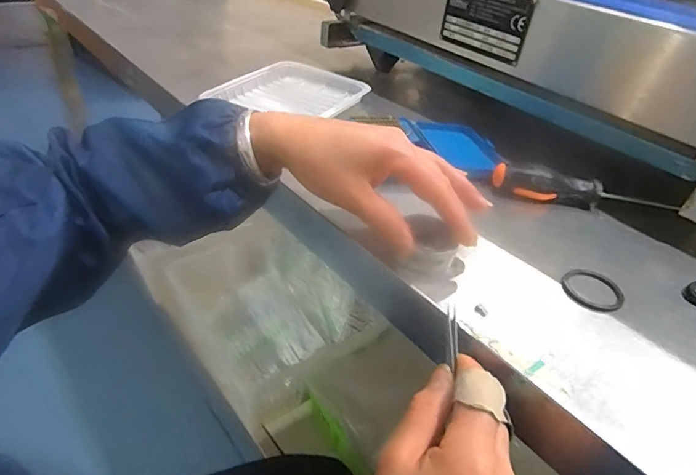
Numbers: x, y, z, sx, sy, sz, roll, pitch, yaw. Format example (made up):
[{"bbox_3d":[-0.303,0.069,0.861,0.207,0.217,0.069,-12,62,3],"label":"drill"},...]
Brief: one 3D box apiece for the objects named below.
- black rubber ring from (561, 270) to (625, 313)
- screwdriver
[{"bbox_3d":[0.176,0.037,0.329,0.040,0.006,0.039,4,37,-3],"label":"black rubber ring"},{"bbox_3d":[0.213,-0.043,0.422,0.152,0.031,0.031,15,37,10],"label":"screwdriver"}]

